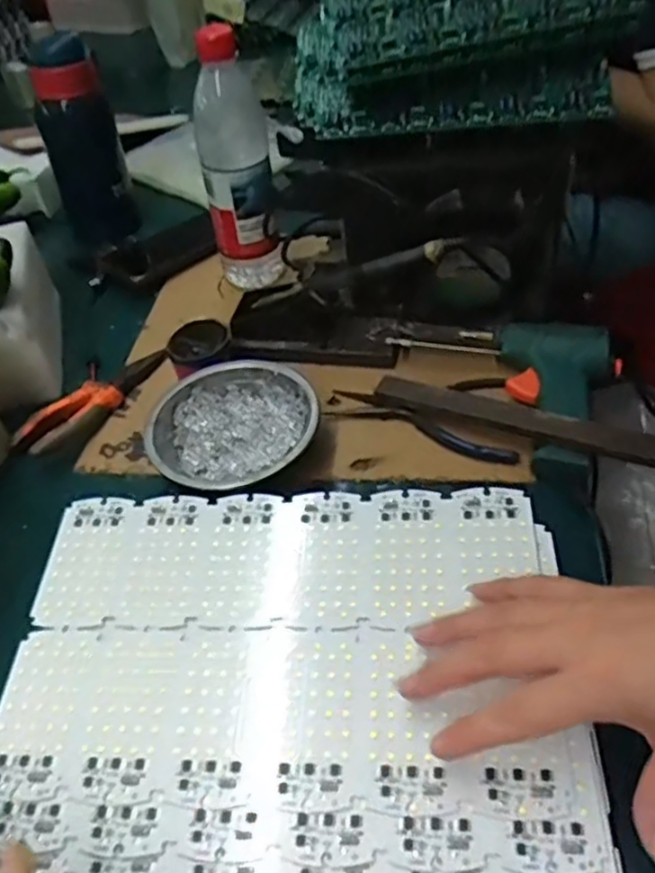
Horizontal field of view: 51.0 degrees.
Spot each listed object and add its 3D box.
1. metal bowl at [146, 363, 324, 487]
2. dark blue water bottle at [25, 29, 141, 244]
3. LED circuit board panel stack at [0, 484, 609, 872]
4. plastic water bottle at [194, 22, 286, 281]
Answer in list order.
[{"bbox_3d":[-0.073,-0.005,0.519,0.120,0.034,0.117,-4,43,4],"label":"metal bowl"},{"bbox_3d":[-0.269,-0.320,0.755,0.079,0.205,0.064,-20,44,-13],"label":"dark blue water bottle"},{"bbox_3d":[-0.024,0.168,0.343,0.298,0.007,0.323,-2,53,7],"label":"LED circuit board panel stack"},{"bbox_3d":[-0.080,-0.234,0.616,0.064,0.223,0.073,-13,43,-5],"label":"plastic water bottle"}]

